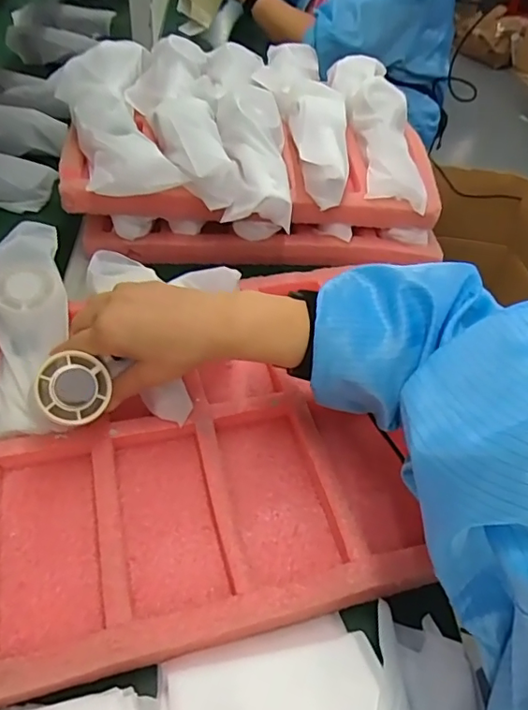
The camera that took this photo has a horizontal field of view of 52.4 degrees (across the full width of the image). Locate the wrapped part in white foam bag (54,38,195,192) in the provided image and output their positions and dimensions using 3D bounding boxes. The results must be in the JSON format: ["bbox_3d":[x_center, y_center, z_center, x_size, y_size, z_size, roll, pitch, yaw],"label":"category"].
[{"bbox_3d":[-0.168,-0.276,0.605,0.107,0.058,0.288,-10,49,-16],"label":"wrapped part in white foam bag"}]

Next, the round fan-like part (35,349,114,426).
[{"bbox_3d":[-0.138,0.024,0.388,0.050,0.020,0.050,-9,86,-26],"label":"round fan-like part"}]

